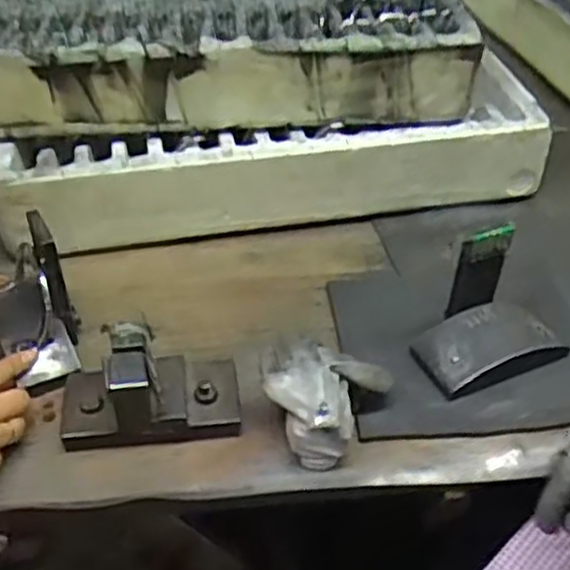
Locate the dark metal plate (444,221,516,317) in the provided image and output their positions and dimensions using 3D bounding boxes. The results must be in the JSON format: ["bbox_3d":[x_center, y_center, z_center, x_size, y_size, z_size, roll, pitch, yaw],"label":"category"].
[{"bbox_3d":[0.156,-0.013,0.612,0.047,0.078,0.008,-15,43,-17],"label":"dark metal plate"}]

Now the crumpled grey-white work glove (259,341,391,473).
[{"bbox_3d":[0.023,0.084,0.565,0.078,0.057,0.079,24,46,25],"label":"crumpled grey-white work glove"}]

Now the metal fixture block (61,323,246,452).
[{"bbox_3d":[-0.100,0.070,0.563,0.128,0.072,0.066,-5,41,-6],"label":"metal fixture block"}]

